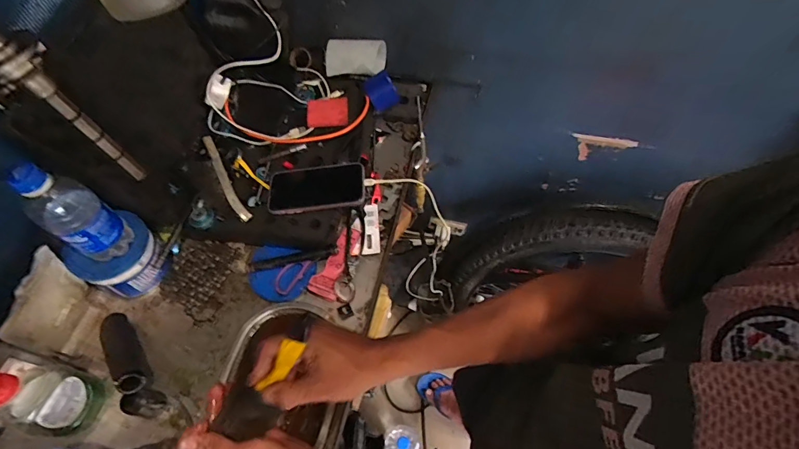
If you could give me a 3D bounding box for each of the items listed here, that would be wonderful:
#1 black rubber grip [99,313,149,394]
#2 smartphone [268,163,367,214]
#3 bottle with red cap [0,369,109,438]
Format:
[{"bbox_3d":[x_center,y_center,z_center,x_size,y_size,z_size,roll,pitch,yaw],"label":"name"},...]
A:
[{"bbox_3d":[-0.368,0.164,0.539,0.039,0.029,0.143,-41,44,-21],"label":"black rubber grip"},{"bbox_3d":[-0.132,-0.058,0.648,0.155,0.010,0.078,-6,63,8],"label":"smartphone"},{"bbox_3d":[-0.418,0.205,0.477,0.046,0.165,0.075,6,61,2],"label":"bottle with red cap"}]

